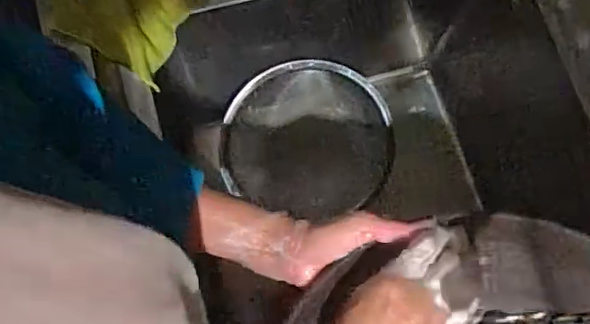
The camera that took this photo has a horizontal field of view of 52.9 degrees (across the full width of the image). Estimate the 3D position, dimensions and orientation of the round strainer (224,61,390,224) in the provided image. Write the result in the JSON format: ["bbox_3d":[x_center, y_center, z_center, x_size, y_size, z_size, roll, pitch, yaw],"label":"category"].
[{"bbox_3d":[0.014,-0.027,0.834,0.228,0.258,0.051,7,39,2],"label":"round strainer"}]

